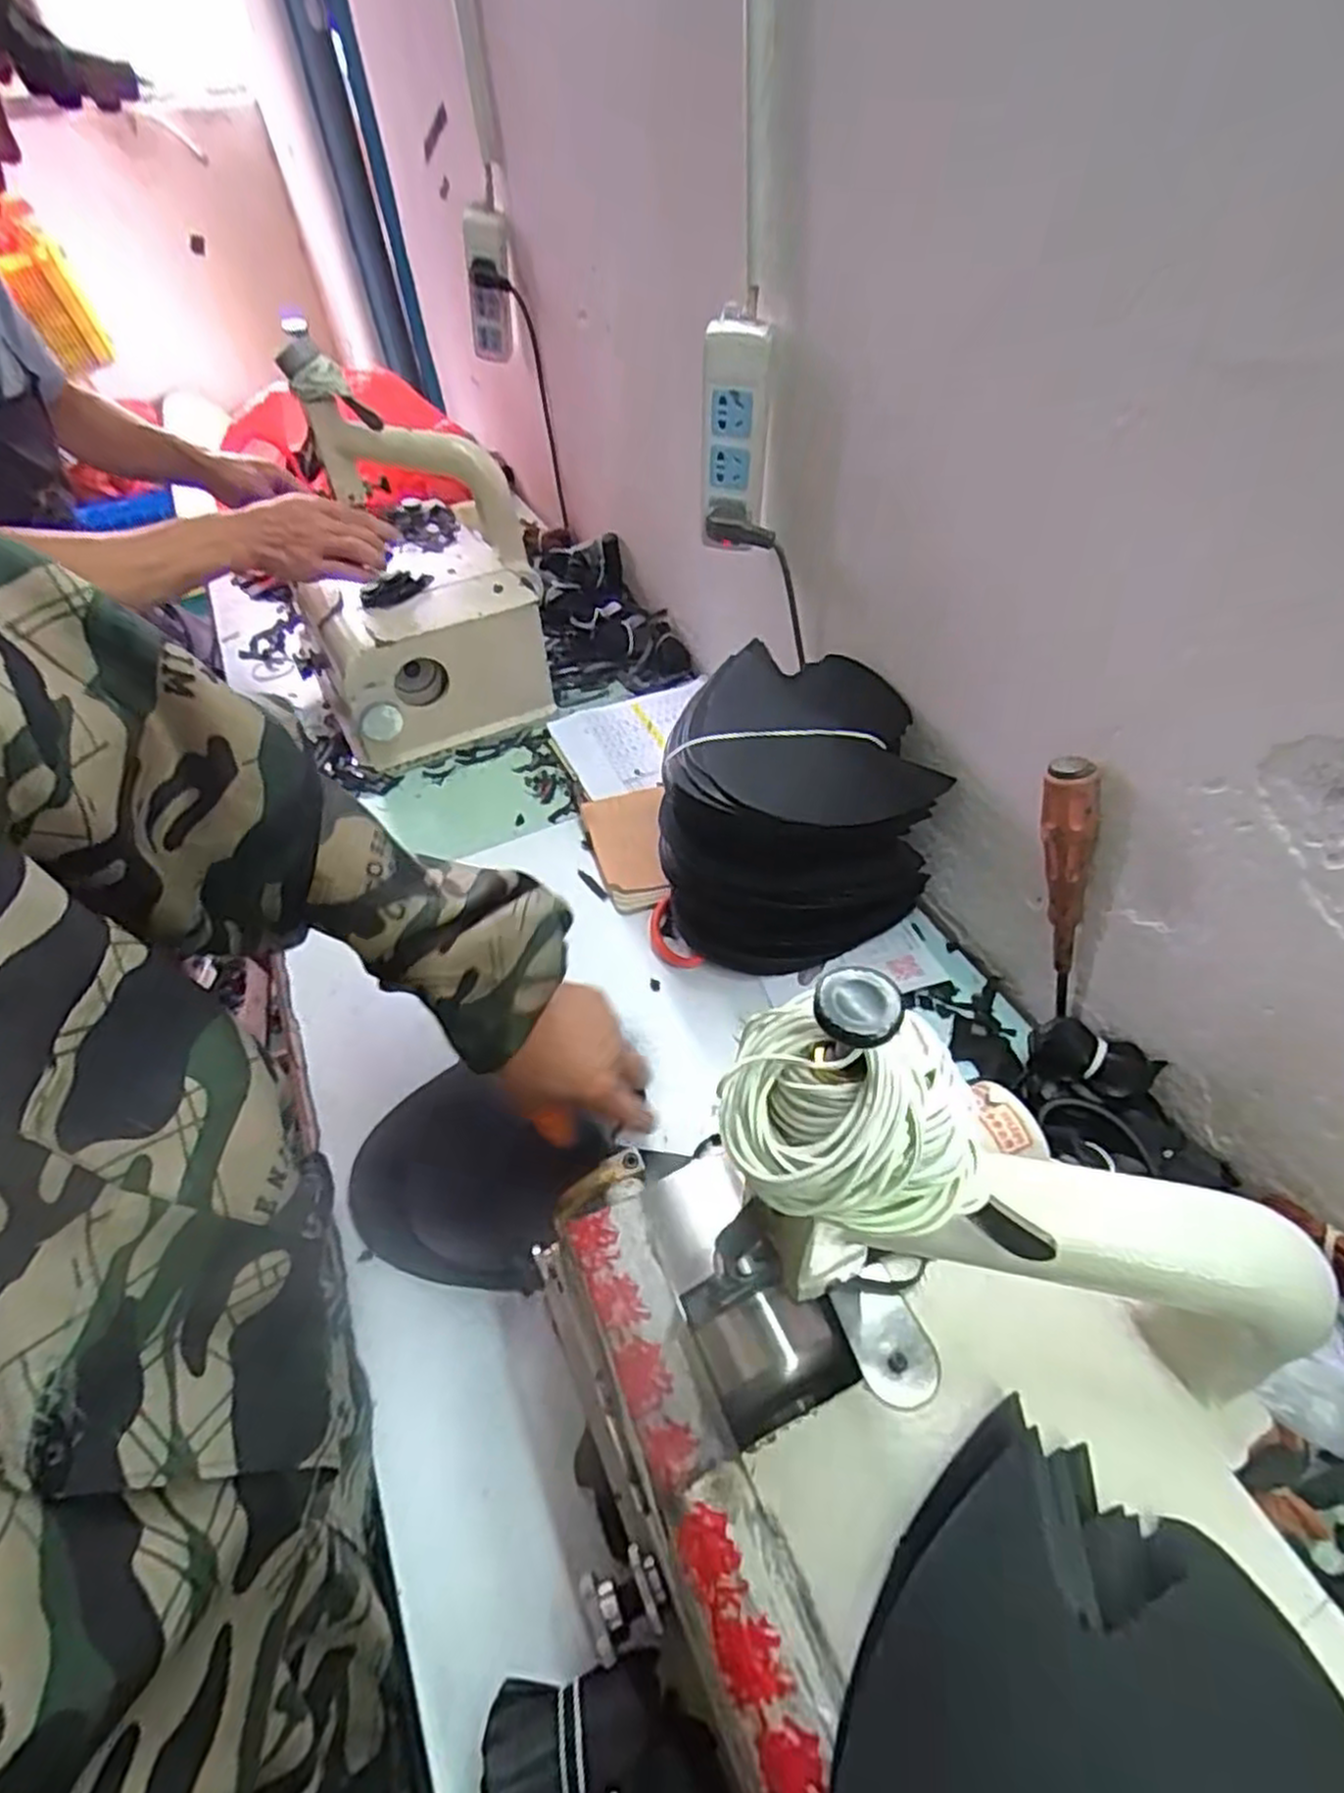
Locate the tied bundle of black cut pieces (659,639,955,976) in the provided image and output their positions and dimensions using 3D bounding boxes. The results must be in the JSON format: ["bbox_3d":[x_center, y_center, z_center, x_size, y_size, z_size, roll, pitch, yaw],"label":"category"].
[{"bbox_3d":[0.105,-0.071,0.651,0.215,0.187,0.191,6,50,10],"label":"tied bundle of black cut pieces"}]

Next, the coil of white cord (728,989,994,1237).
[{"bbox_3d":[0.053,0.061,0.226,0.078,0.048,0.057,-6,49,0],"label":"coil of white cord"}]

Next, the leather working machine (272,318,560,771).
[{"bbox_3d":[-0.282,-0.368,0.862,0.235,0.337,0.329,-17,50,-9],"label":"leather working machine"}]

